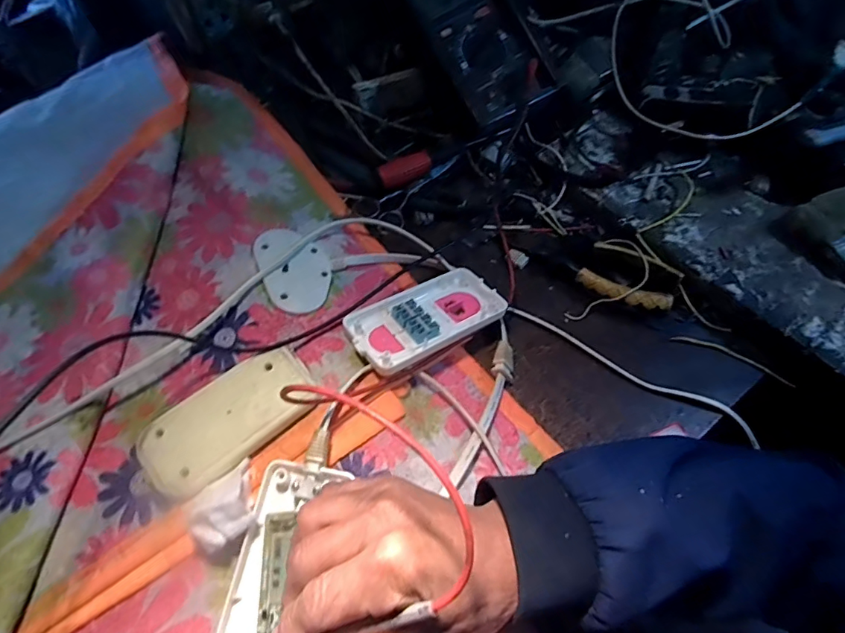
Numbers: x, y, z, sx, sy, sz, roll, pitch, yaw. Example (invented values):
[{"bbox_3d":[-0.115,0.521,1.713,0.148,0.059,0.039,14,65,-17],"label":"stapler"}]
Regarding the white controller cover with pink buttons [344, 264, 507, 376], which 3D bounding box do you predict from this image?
[{"bbox_3d":[0.003,-0.002,0.388,0.125,0.015,0.062,-26,61,-29],"label":"white controller cover with pink buttons"}]

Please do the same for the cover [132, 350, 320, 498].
[{"bbox_3d":[-0.128,0.066,0.329,0.113,0.008,0.059,-36,65,-19],"label":"cover"}]

